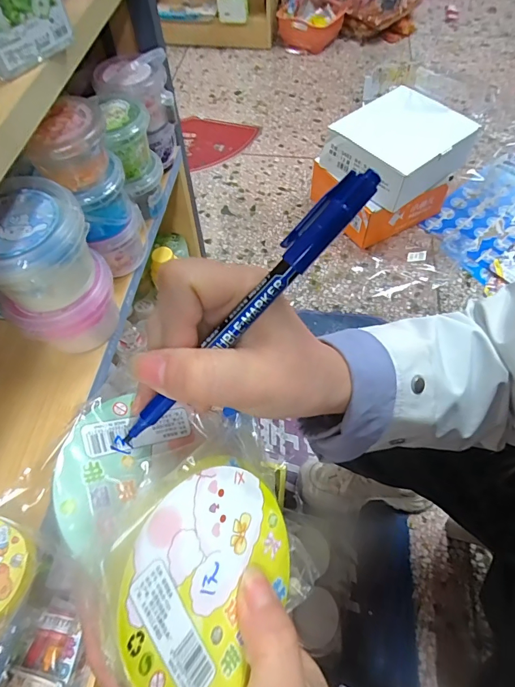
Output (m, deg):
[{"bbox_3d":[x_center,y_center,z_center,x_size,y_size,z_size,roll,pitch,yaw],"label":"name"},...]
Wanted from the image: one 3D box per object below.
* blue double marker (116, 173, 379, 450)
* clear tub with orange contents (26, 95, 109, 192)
[{"bbox_3d":[-0.008,-0.011,0.168,0.151,0.008,0.018,-47,65,11],"label":"blue double marker"},{"bbox_3d":[-0.185,-0.198,0.412,0.062,0.062,0.081,3,60,3],"label":"clear tub with orange contents"}]

